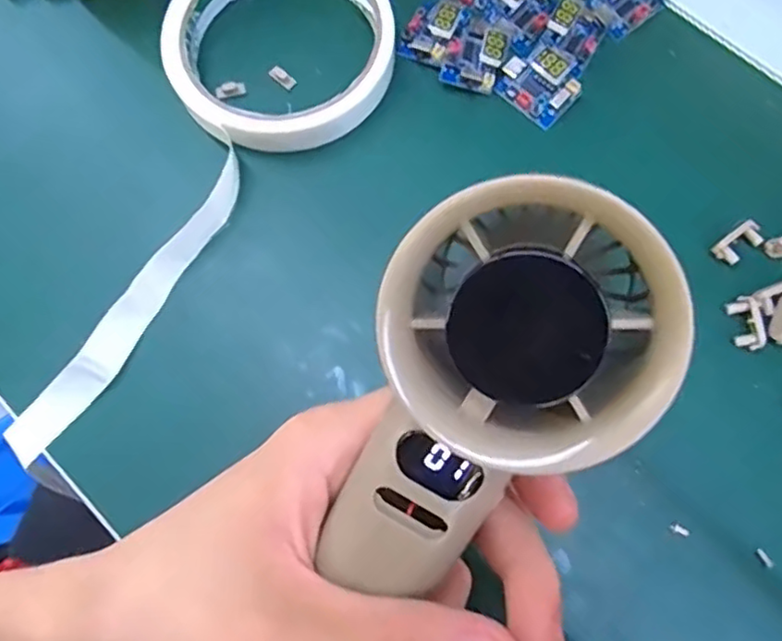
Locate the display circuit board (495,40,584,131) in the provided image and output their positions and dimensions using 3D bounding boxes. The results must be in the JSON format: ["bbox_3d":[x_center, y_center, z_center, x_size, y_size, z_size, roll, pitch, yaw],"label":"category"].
[{"bbox_3d":[0.062,-0.099,0.258,0.032,0.015,0.030,-43,78,-10],"label":"display circuit board"}]

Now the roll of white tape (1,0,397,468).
[{"bbox_3d":[-0.088,-0.062,0.252,0.092,0.018,0.224,39,79,11],"label":"roll of white tape"}]

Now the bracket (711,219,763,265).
[{"bbox_3d":[0.129,-0.029,0.239,0.019,0.006,0.010,-35,77,-8],"label":"bracket"}]

